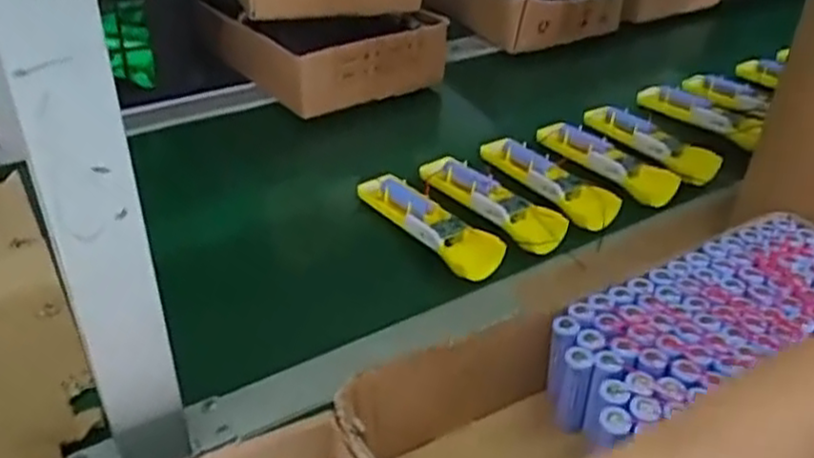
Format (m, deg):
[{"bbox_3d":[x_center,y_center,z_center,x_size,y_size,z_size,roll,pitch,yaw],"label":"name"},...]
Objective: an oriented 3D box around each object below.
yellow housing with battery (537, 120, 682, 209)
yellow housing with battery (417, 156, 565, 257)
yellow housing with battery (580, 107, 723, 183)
[{"bbox_3d":[0.212,-0.076,0.759,0.050,0.034,0.161,-24,45,-31],"label":"yellow housing with battery"},{"bbox_3d":[0.077,-0.032,0.683,0.041,0.022,0.165,-29,48,-34],"label":"yellow housing with battery"},{"bbox_3d":[0.266,-0.100,0.786,0.047,0.027,0.160,-25,46,-31],"label":"yellow housing with battery"}]

